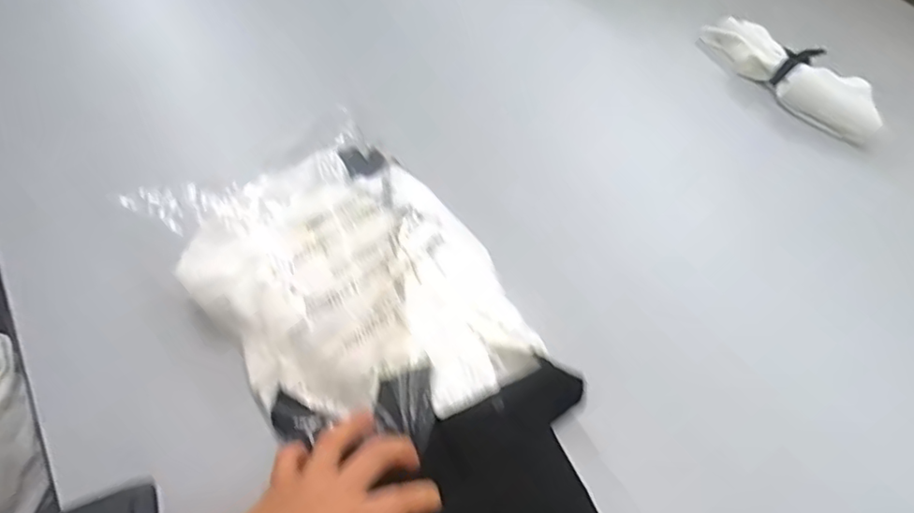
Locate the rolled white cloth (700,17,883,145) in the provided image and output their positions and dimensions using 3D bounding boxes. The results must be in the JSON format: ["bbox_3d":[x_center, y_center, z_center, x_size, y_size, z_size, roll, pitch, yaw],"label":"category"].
[{"bbox_3d":[0.411,-0.228,0.729,0.073,0.044,0.240,-23,62,-17],"label":"rolled white cloth"}]

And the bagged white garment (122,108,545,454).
[{"bbox_3d":[-0.080,0.022,0.487,0.219,0.103,0.260,-33,65,-22],"label":"bagged white garment"}]

